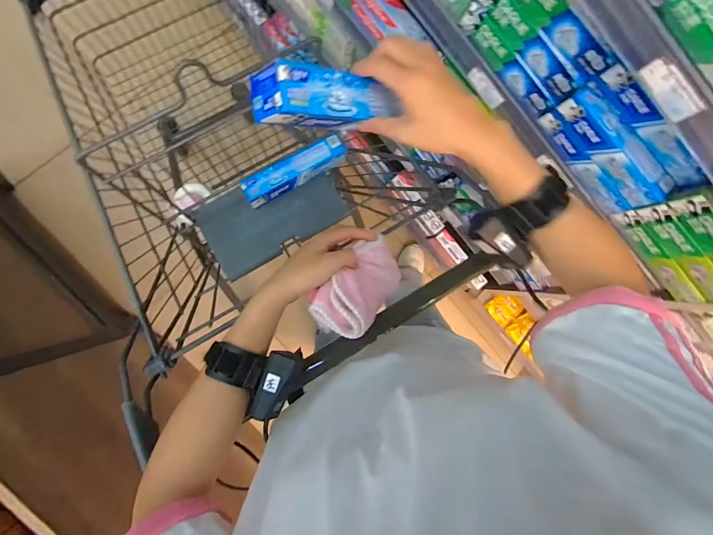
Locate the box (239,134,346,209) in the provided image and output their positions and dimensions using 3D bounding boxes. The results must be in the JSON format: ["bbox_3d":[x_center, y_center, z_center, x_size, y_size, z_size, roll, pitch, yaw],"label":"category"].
[{"bbox_3d":[-0.114,-0.179,0.661,0.198,0.038,0.054,-29,93,-8],"label":"box"}]

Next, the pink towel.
[{"bbox_3d":[0.010,0.020,0.429,0.071,0.037,0.149,48,42,-5],"label":"pink towel"}]

